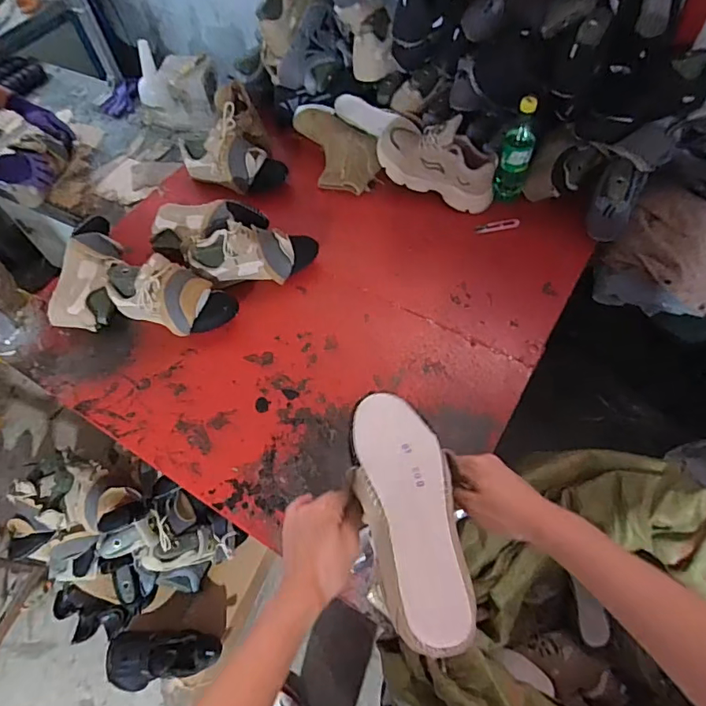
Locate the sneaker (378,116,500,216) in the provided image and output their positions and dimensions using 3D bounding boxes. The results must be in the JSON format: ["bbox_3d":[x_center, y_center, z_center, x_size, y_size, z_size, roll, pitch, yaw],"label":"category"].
[{"bbox_3d":[0.185,-0.429,1.087,0.280,0.150,0.106,20,64,14],"label":"sneaker"}]

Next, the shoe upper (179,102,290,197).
[{"bbox_3d":[-0.289,-0.472,1.129,0.240,0.145,0.109,19,64,14],"label":"shoe upper"}]

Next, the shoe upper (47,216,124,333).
[{"bbox_3d":[-0.546,-0.179,1.029,0.116,0.102,0.276,1,61,4],"label":"shoe upper"}]

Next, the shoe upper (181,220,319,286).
[{"bbox_3d":[-0.207,-0.216,0.998,0.274,0.114,0.108,-5,60,-14],"label":"shoe upper"}]

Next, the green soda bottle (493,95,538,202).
[{"bbox_3d":[0.346,-0.424,1.015,0.065,0.218,0.068,19,63,14],"label":"green soda bottle"}]

